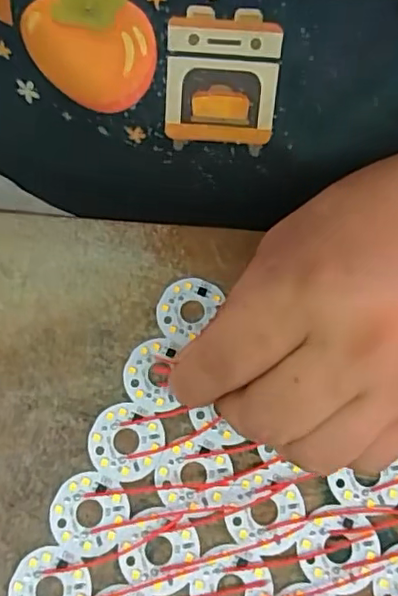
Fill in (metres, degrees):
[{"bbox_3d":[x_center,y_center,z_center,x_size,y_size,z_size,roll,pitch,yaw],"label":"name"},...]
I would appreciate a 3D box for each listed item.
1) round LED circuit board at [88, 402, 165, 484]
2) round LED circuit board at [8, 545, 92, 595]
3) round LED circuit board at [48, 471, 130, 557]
[{"bbox_3d":[-0.030,0.058,0.238,0.031,0.004,0.030,-1,71,2],"label":"round LED circuit board"},{"bbox_3d":[-0.057,0.110,0.220,0.030,0.004,0.030,-1,71,2],"label":"round LED circuit board"},{"bbox_3d":[-0.043,0.084,0.229,0.030,0.004,0.030,2,71,3],"label":"round LED circuit board"}]

